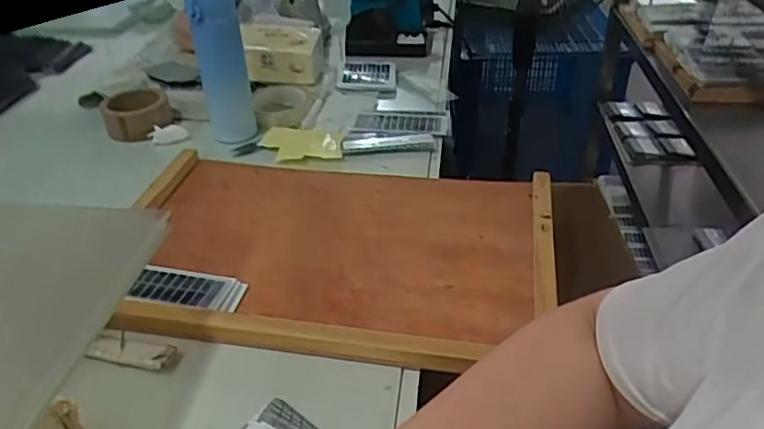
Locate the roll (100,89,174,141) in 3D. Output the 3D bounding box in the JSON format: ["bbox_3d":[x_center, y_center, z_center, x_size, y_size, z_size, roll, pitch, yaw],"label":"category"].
[{"bbox_3d":[-0.363,-0.148,0.883,0.092,0.043,0.092,-1,35,1],"label":"roll"}]

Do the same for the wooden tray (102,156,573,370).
[{"bbox_3d":[-0.053,0.027,0.655,0.463,0.033,0.304,5,36,9],"label":"wooden tray"}]

